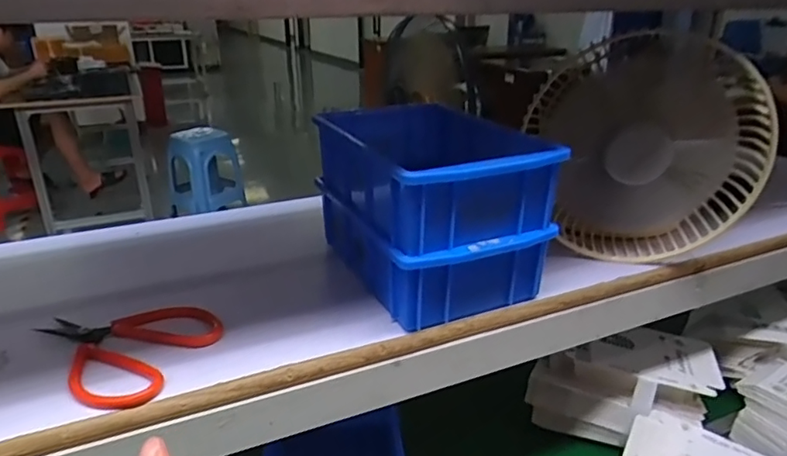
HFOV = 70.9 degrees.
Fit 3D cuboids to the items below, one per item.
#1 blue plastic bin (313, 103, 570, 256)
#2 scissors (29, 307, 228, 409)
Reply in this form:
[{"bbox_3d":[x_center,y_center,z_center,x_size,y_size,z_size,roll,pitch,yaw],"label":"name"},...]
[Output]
[{"bbox_3d":[0.028,-0.048,0.448,0.129,0.060,0.197,-11,25,-24],"label":"blue plastic bin"},{"bbox_3d":[-0.177,0.077,0.382,0.117,0.015,0.097,20,30,39],"label":"scissors"}]

